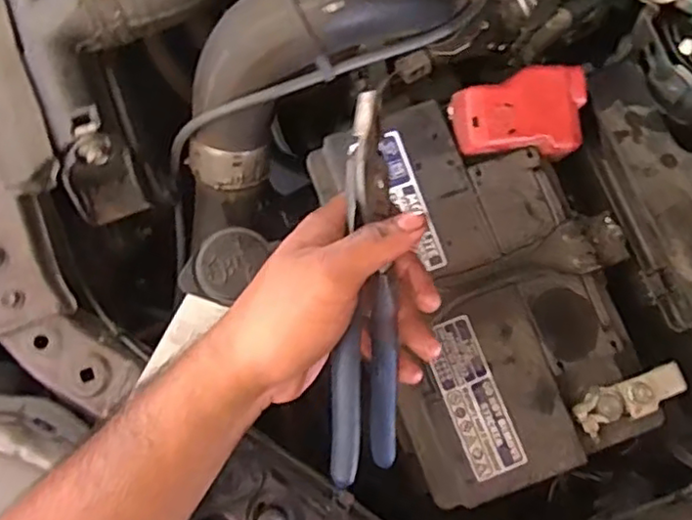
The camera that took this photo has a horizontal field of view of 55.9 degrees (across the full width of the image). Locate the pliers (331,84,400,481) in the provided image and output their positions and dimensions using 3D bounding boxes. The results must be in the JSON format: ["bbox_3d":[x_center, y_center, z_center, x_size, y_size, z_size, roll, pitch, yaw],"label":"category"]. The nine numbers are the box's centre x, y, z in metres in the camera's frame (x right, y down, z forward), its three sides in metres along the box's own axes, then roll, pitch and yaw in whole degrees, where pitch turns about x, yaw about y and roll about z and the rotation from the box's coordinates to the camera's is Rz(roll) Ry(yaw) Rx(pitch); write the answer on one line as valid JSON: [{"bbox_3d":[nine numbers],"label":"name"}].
[{"bbox_3d":[0.009,0.013,0.354,0.015,0.052,0.206,-1,89,35],"label":"pliers"}]

